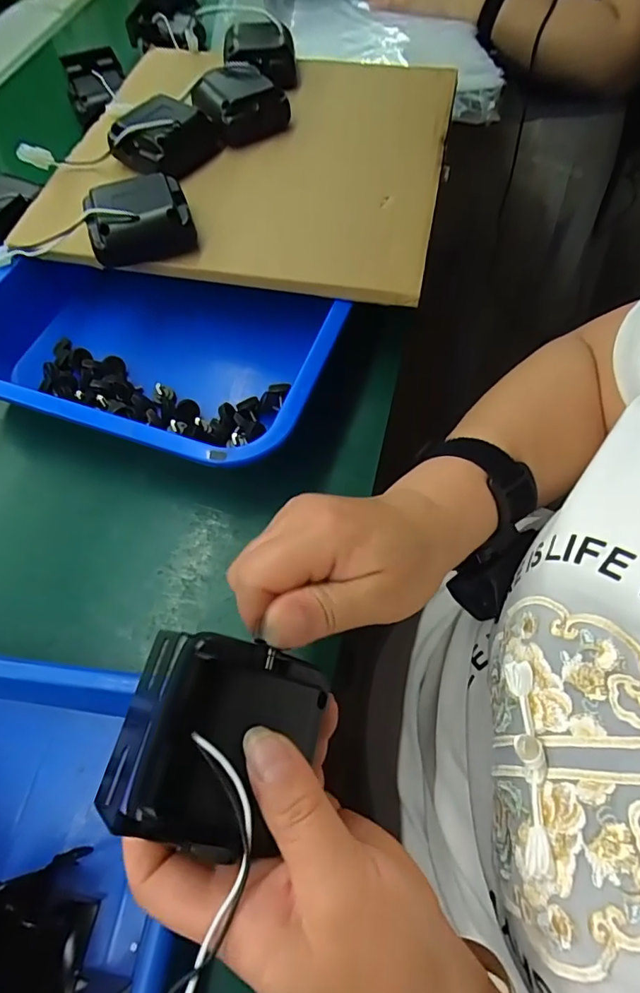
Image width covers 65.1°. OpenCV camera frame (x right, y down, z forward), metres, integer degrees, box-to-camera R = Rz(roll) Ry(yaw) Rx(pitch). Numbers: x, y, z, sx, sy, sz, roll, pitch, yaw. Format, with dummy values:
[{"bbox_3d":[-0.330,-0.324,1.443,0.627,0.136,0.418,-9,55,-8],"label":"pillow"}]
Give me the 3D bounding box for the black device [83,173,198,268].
[{"bbox_3d":[-0.127,-0.196,0.353,0.068,0.030,0.057,-16,62,-7],"label":"black device"}]

